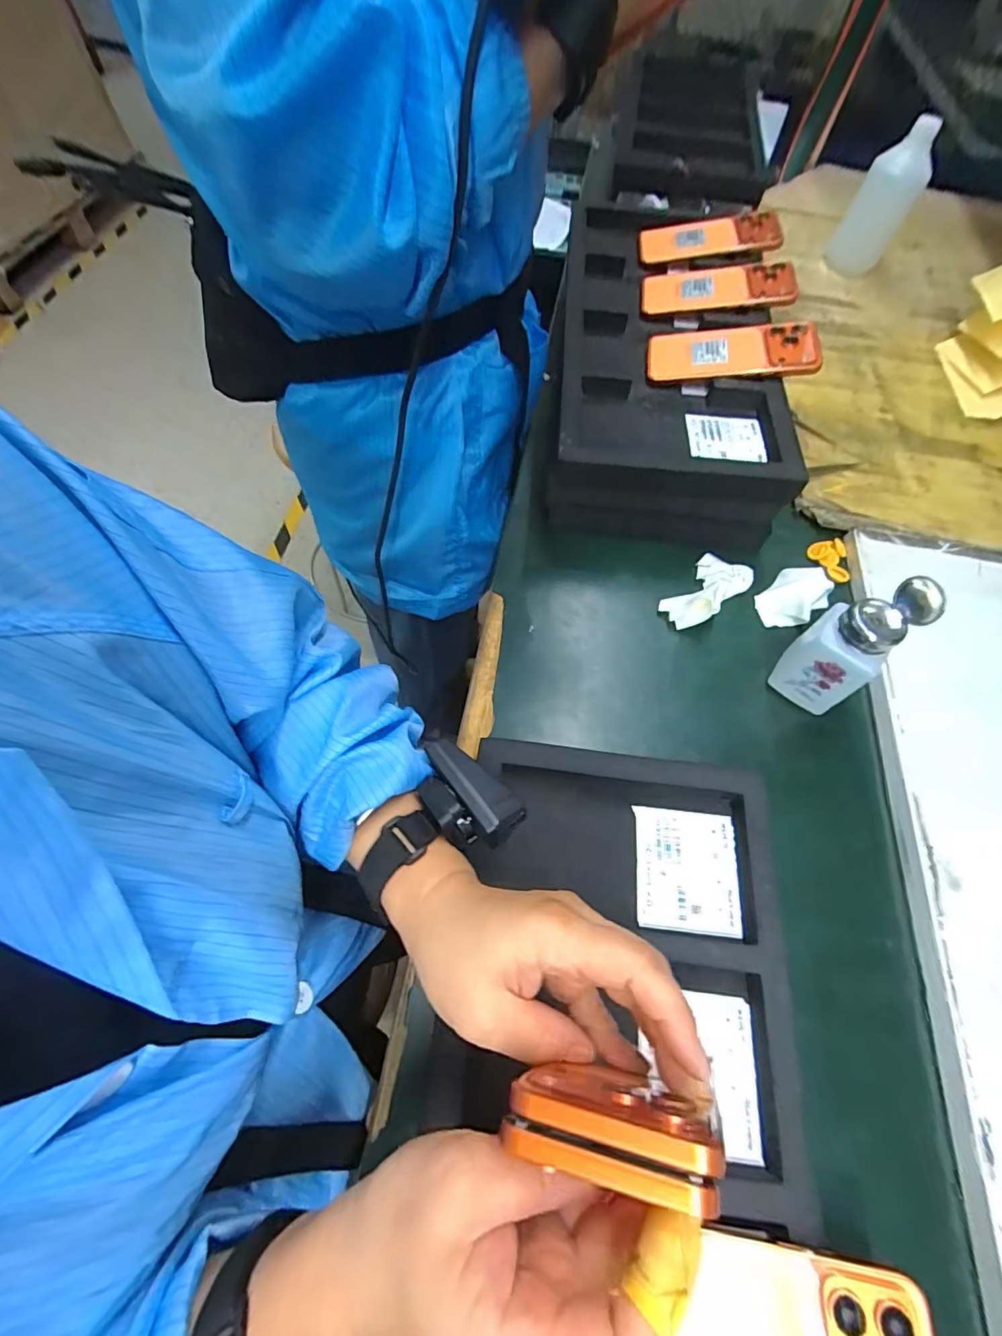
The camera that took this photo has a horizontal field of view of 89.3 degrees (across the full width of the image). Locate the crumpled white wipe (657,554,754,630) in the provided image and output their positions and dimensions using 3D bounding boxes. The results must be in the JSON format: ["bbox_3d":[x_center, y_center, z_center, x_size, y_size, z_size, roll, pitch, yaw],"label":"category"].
[{"bbox_3d":[0.197,-0.079,0.483,0.101,0.030,0.049,-38,69,-19],"label":"crumpled white wipe"}]

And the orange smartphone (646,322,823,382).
[{"bbox_3d":[0.235,-0.321,0.517,0.161,0.012,0.083,8,68,14],"label":"orange smartphone"}]

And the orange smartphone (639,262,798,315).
[{"bbox_3d":[0.244,-0.431,0.574,0.164,0.013,0.090,1,64,9],"label":"orange smartphone"}]

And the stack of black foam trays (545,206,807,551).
[{"bbox_3d":[0.173,-0.340,0.579,0.214,0.112,0.448,4,62,1],"label":"stack of black foam trays"}]

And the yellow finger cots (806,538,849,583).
[{"bbox_3d":[0.334,-0.112,0.518,0.037,0.006,0.054,12,62,5],"label":"yellow finger cots"}]

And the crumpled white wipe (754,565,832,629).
[{"bbox_3d":[0.288,-0.074,0.489,0.095,0.013,0.049,-38,69,-19],"label":"crumpled white wipe"}]

